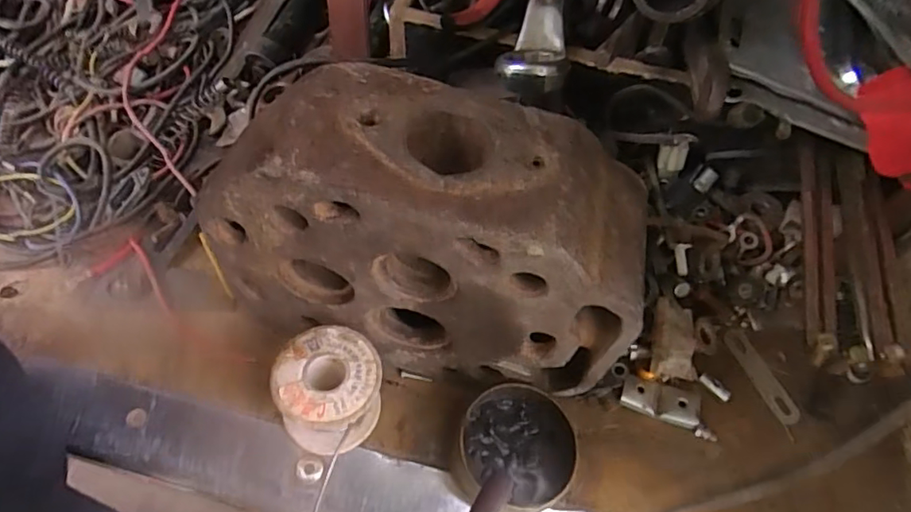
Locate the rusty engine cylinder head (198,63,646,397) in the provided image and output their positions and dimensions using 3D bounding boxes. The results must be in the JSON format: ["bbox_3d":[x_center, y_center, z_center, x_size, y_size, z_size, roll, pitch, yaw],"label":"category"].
[{"bbox_3d":[-0.016,-0.004,0.286,0.205,0.155,0.083,13,58,3],"label":"rusty engine cylinder head"}]

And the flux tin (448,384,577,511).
[{"bbox_3d":[0.033,0.108,0.296,0.067,0.033,0.062,2,58,-4],"label":"flux tin"}]

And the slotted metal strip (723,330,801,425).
[{"bbox_3d":[0.197,0.077,0.345,0.018,0.004,0.064,-18,61,-15],"label":"slotted metal strip"}]

